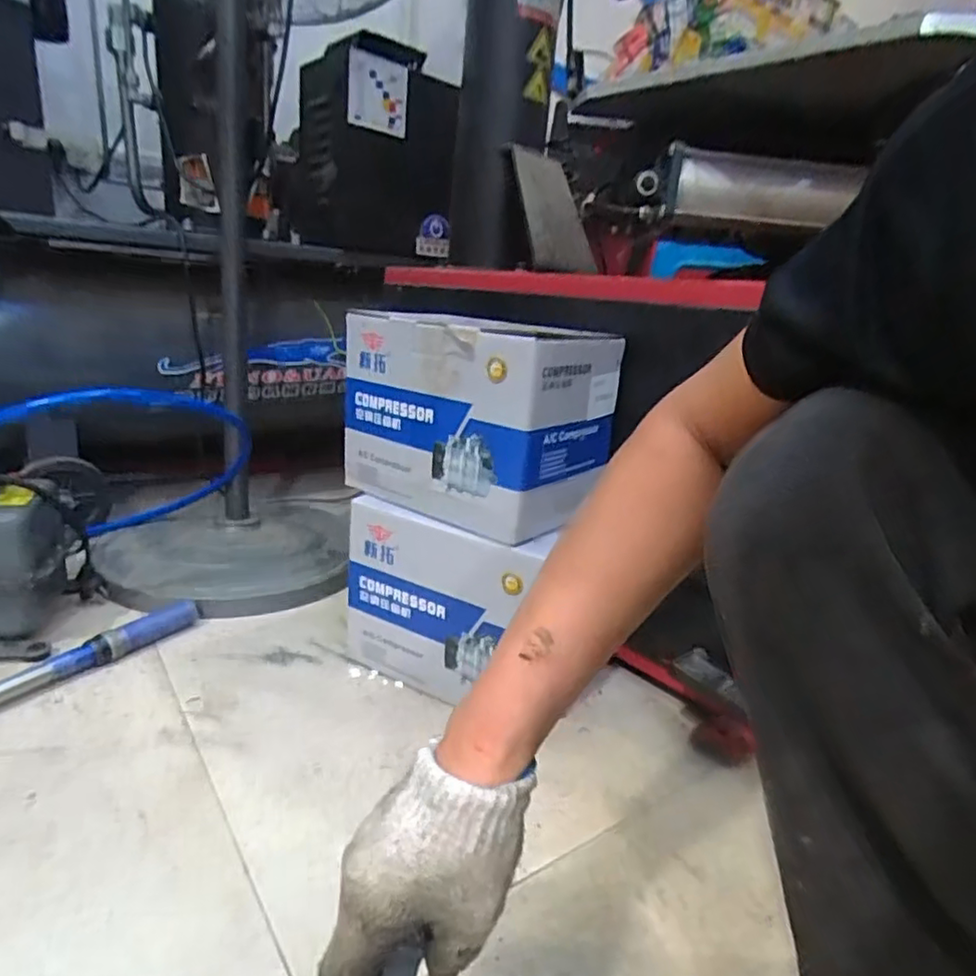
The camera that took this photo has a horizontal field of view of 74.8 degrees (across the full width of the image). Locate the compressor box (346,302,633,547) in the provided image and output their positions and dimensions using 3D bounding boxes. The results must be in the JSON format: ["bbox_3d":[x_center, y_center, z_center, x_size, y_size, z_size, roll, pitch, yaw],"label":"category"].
[{"bbox_3d":[-0.016,-0.090,0.771,0.279,0.207,0.188,17,20,34],"label":"compressor box"}]

